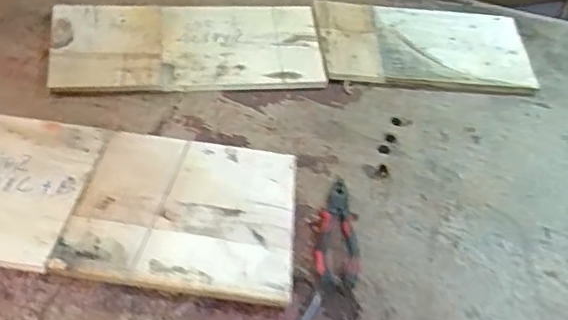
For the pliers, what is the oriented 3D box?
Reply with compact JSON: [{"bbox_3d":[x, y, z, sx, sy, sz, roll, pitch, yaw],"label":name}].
[{"bbox_3d":[0.071,0.097,0.774,0.056,0.019,0.168,6,50,1],"label":"pliers"}]

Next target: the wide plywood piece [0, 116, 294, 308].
[{"bbox_3d":[-0.277,0.047,0.802,0.581,0.016,0.255,8,50,2],"label":"wide plywood piece"}]

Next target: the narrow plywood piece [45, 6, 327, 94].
[{"bbox_3d":[-0.184,-0.214,1.076,0.487,0.015,0.260,2,45,-5],"label":"narrow plywood piece"}]

